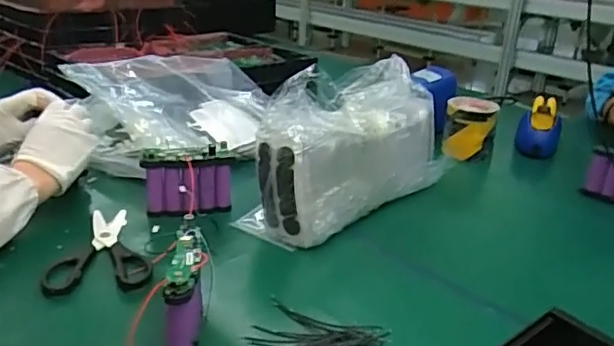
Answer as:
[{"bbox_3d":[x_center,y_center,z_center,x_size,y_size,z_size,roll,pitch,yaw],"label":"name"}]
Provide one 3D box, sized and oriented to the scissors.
[{"bbox_3d":[-0.235,0.087,0.670,0.108,0.015,0.176,0,24,-13],"label":"scissors"}]

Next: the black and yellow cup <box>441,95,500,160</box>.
[{"bbox_3d":[0.283,-0.079,1.020,0.085,0.091,0.078,11,23,18],"label":"black and yellow cup"}]

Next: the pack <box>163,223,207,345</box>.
[{"bbox_3d":[-0.108,0.109,0.524,0.028,0.096,0.083,3,23,-6],"label":"pack"}]

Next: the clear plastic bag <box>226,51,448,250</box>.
[{"bbox_3d":[0.069,-0.038,0.792,0.102,0.196,0.303,24,29,36],"label":"clear plastic bag"}]

